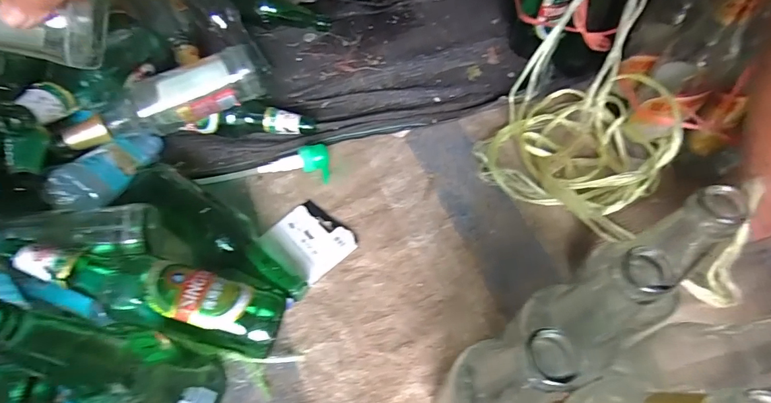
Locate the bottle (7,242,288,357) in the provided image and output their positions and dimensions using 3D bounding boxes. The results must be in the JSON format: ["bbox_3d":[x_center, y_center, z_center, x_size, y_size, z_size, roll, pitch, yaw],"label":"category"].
[{"bbox_3d":[-0.228,0.089,0.410,0.253,0.064,0.069,17,60,-5],"label":"bottle"}]

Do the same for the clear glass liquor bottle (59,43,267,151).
[{"bbox_3d":[-0.276,-0.126,0.521,0.252,0.057,0.060,-25,62,-11],"label":"clear glass liquor bottle"}]

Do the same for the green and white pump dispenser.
[{"bbox_3d":[-0.169,-0.042,0.555,0.183,0.028,0.047,-8,58,-1],"label":"green and white pump dispenser"}]

